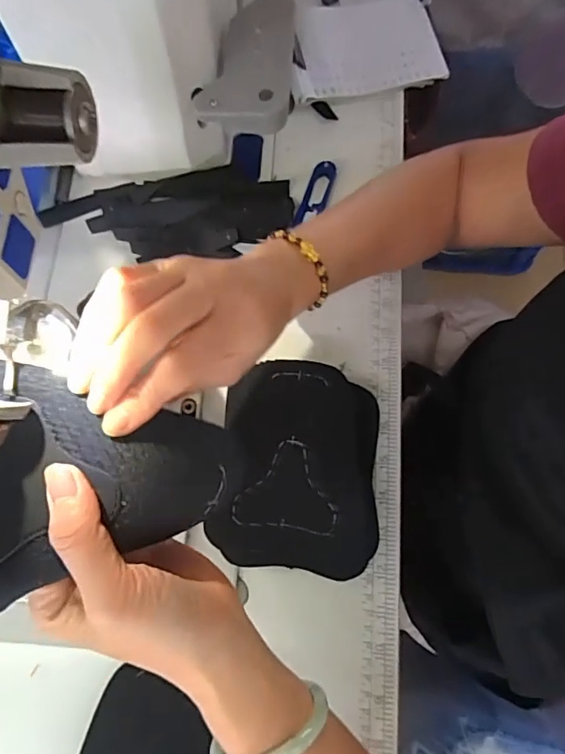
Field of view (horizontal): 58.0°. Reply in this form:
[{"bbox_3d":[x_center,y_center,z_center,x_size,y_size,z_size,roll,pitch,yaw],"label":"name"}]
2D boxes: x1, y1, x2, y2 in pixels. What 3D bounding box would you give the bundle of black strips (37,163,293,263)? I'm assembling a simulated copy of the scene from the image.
[{"bbox_3d":[-0.098,-0.141,0.436,0.209,0.016,0.080,-5,75,-1],"label":"bundle of black strips"}]

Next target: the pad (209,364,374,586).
[{"bbox_3d":[0.012,0.063,0.368,0.107,0.034,0.143,5,75,10],"label":"pad"}]

